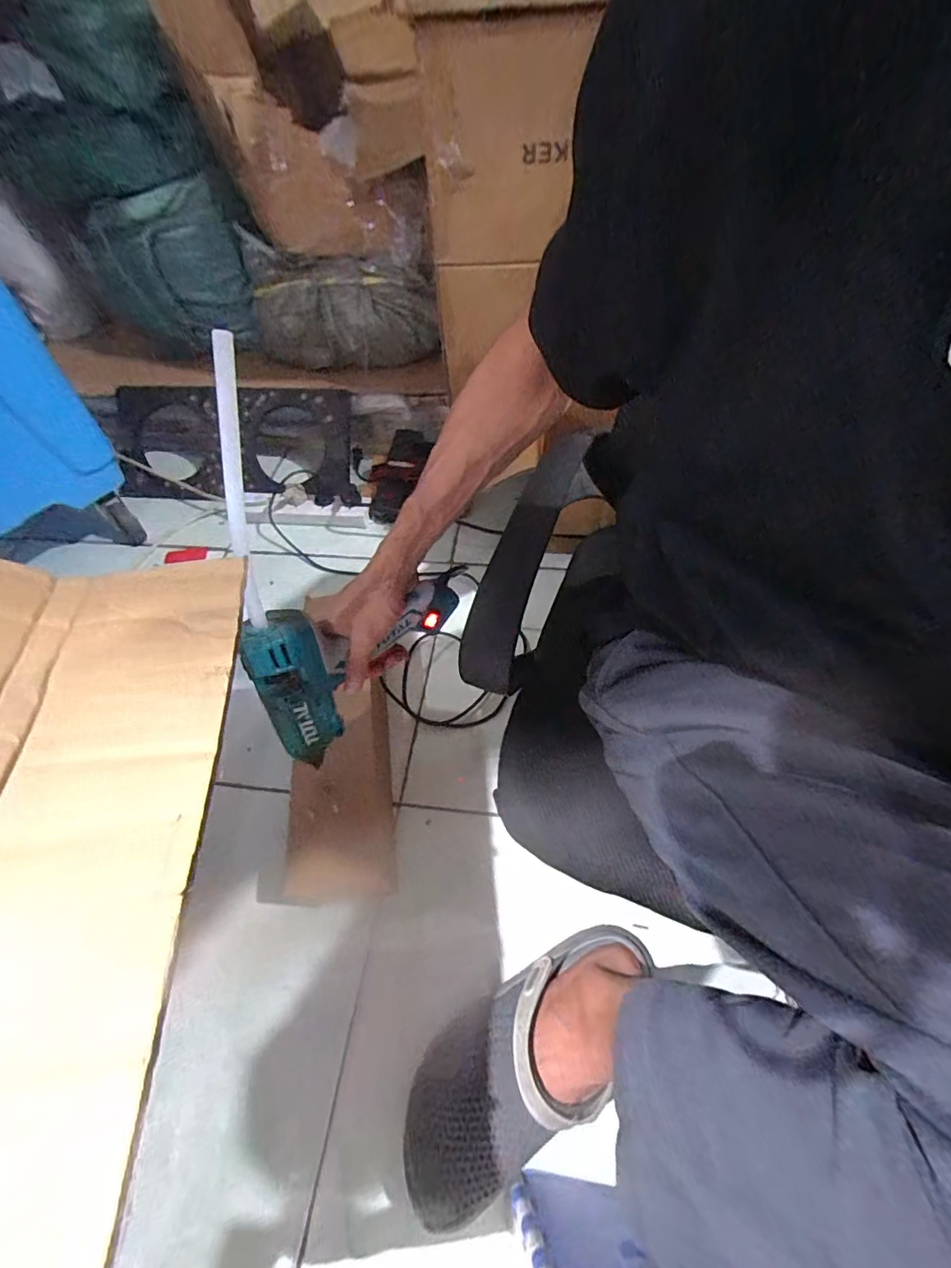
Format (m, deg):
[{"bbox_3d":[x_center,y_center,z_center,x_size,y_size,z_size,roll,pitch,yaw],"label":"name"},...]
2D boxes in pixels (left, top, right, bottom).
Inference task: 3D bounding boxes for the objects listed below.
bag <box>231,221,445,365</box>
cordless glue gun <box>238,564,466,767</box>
[{"bbox_3d":[-0.253,-0.611,0.933,0.357,0.176,0.128,0,53,3],"label":"bag"},{"bbox_3d":[-0.107,0.009,0.463,0.208,0.147,0.048,-37,60,-22],"label":"cordless glue gun"}]

